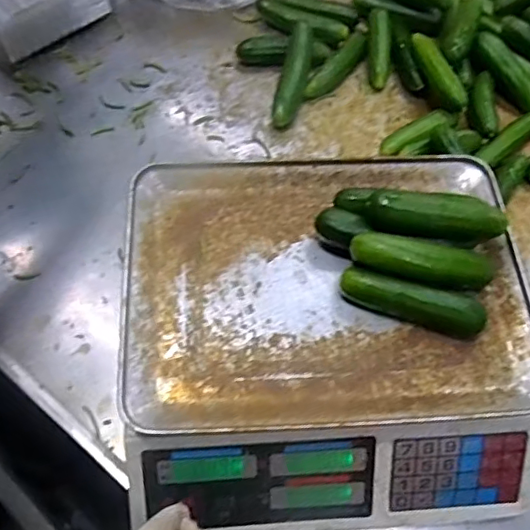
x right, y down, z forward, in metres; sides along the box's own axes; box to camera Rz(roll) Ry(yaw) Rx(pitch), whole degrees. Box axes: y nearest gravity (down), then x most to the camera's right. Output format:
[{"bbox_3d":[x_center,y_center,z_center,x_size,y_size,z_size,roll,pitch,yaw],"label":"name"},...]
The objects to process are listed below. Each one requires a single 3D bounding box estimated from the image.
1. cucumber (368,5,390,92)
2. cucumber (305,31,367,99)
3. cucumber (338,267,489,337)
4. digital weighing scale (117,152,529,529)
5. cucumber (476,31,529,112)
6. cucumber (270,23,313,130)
[{"bbox_3d":[0.150,-0.290,0.739,0.027,0.025,0.125,4,76,-1],"label":"cucumber"},{"bbox_3d":[0.097,-0.261,0.738,0.030,0.025,0.121,34,65,14],"label":"cucumber"},{"bbox_3d":[0.117,0.031,0.450,0.114,0.033,0.025,15,61,4],"label":"cucumber"},{"bbox_3d":[0.051,0.065,0.501,0.326,0.125,0.305,-3,62,-5],"label":"digital weighing scale"},{"bbox_3d":[0.314,-0.250,0.722,0.034,0.027,0.119,-35,88,-20],"label":"cucumber"},{"bbox_3d":[0.037,-0.237,0.698,0.033,0.024,0.142,12,79,3],"label":"cucumber"}]

